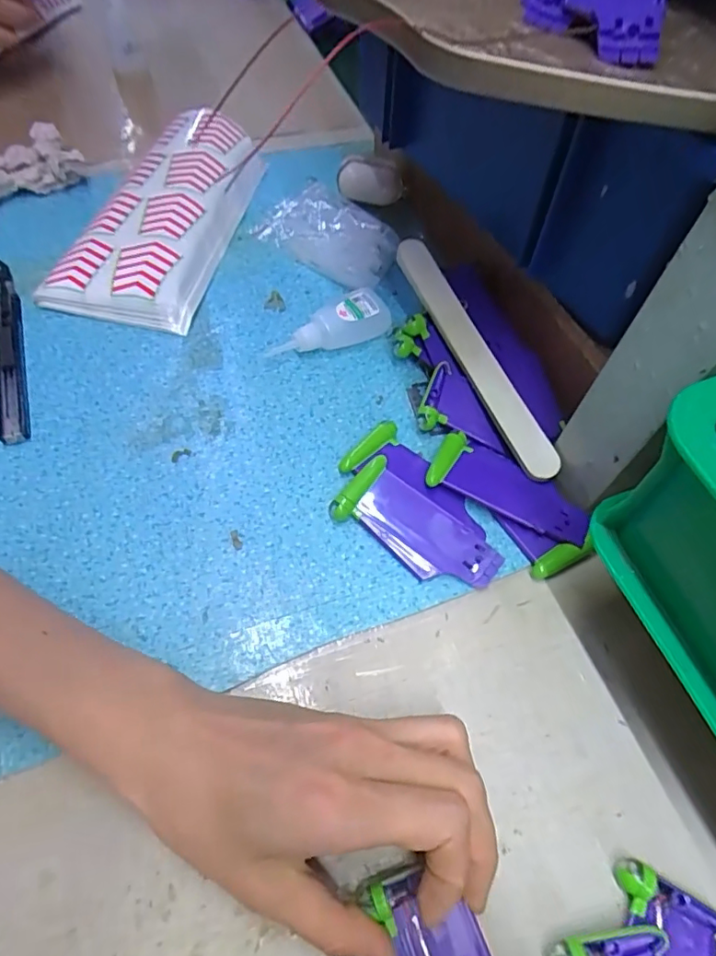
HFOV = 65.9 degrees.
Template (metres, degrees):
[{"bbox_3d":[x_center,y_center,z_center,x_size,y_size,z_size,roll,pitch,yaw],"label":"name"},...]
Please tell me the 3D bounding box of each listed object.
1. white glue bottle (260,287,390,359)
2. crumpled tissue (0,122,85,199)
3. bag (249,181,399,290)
[{"bbox_3d":[-0.017,-0.098,0.366,0.084,0.024,0.026,-27,63,-19],"label":"white glue bottle"},{"bbox_3d":[-0.268,-0.241,0.436,0.049,0.032,0.086,39,63,20],"label":"crumpled tissue"},{"bbox_3d":[-0.019,-0.192,0.425,0.116,0.027,0.073,41,64,20],"label":"bag"}]

